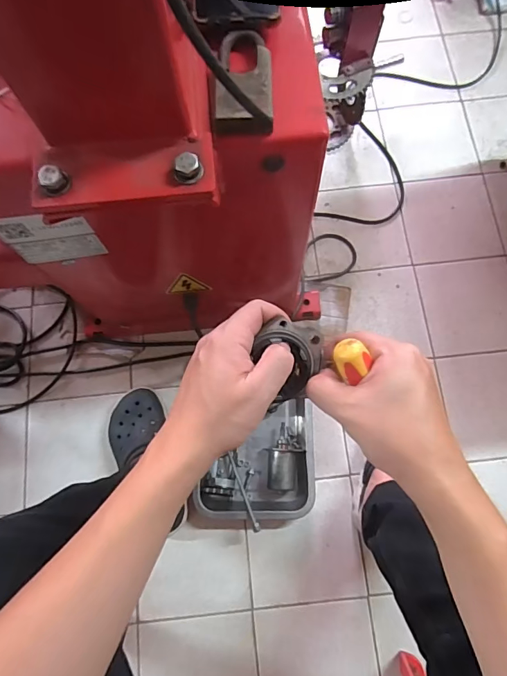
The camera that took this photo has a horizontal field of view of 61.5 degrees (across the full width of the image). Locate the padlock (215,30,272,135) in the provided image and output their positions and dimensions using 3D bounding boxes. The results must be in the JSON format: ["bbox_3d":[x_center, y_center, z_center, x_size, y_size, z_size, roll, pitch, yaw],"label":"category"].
[{"bbox_3d":[-0.008,-0.220,0.362,0.047,0.018,0.097,-1,76,1],"label":"padlock"}]

